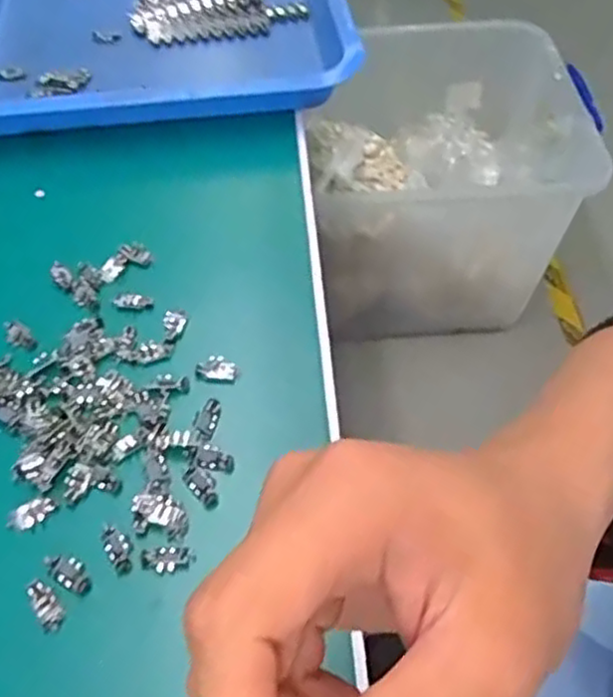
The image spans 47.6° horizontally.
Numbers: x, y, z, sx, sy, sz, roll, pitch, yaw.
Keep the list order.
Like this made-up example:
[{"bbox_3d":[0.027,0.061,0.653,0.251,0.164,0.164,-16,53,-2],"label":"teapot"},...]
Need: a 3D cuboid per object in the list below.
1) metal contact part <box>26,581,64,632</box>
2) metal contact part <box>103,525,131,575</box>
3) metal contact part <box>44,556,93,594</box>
[{"bbox_3d":[-0.125,0.122,0.331,0.011,0.004,0.027,-31,59,-21],"label":"metal contact part"},{"bbox_3d":[-0.095,0.100,0.351,0.012,0.004,0.027,-28,58,-16],"label":"metal contact part"},{"bbox_3d":[-0.117,0.110,0.344,0.027,0.004,0.013,28,59,20],"label":"metal contact part"}]

